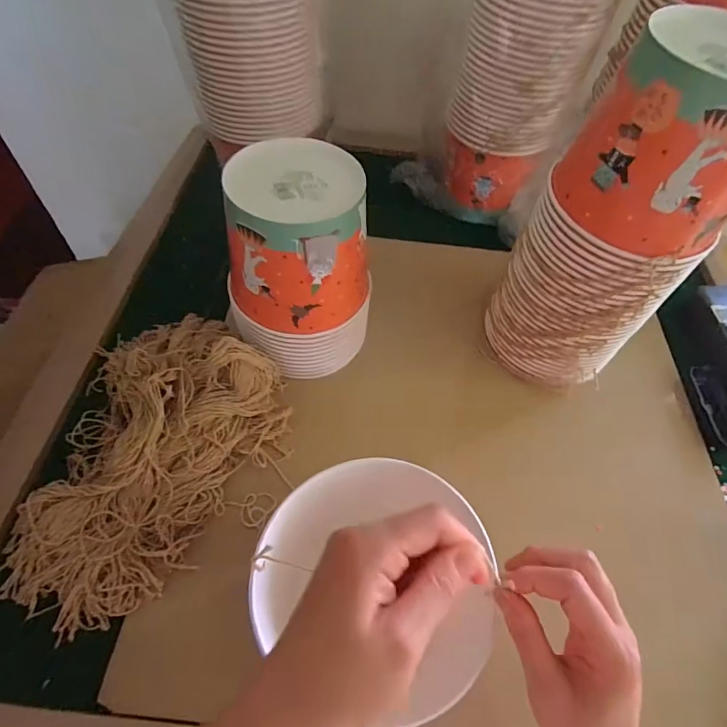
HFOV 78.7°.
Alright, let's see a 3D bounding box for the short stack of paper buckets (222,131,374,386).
[{"bbox_3d":[-0.065,-0.102,0.477,0.144,0.200,0.132,1,56,-4],"label":"short stack of paper buckets"}]

